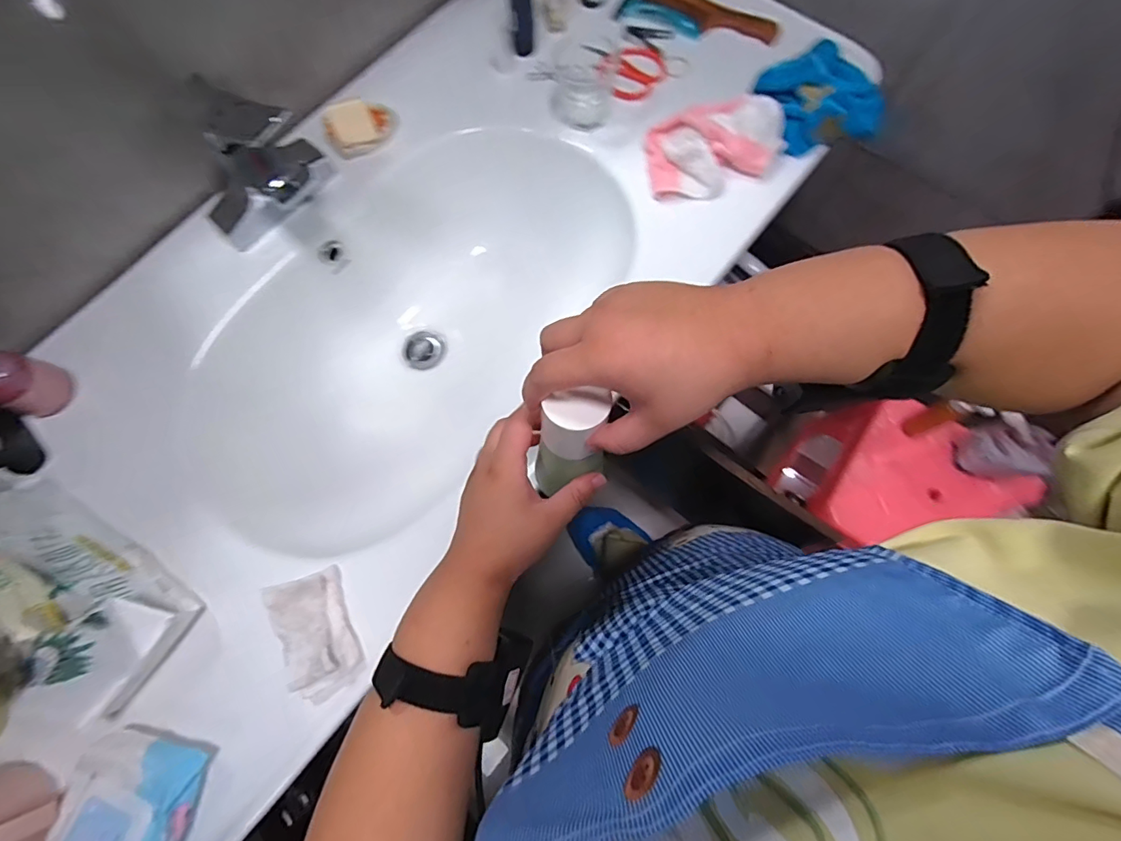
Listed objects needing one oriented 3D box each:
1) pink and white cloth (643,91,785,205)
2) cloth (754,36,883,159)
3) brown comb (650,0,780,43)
[{"bbox_3d":[0.174,-0.309,0.551,0.148,0.037,0.105,-11,71,-1],"label":"pink and white cloth"},{"bbox_3d":[0.289,-0.357,0.546,0.110,0.052,0.123,-15,71,-2],"label":"cloth"},{"bbox_3d":[0.184,-0.507,0.619,0.174,0.017,0.040,28,75,12],"label":"brown comb"}]

